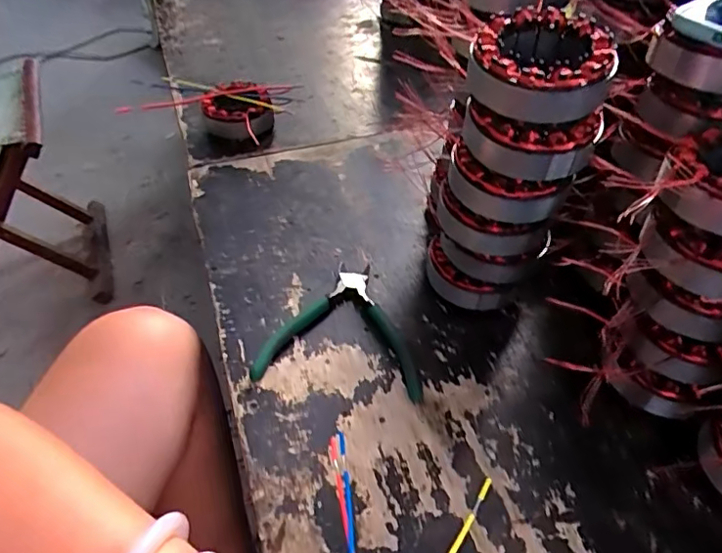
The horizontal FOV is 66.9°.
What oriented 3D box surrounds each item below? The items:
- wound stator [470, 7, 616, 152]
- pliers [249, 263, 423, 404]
[{"bbox_3d":[0.113,-0.129,0.352,0.088,0.049,0.083,11,48,13],"label":"wound stator"},{"bbox_3d":[-0.012,0.039,0.467,0.132,0.018,0.129,4,47,7],"label":"pliers"}]

